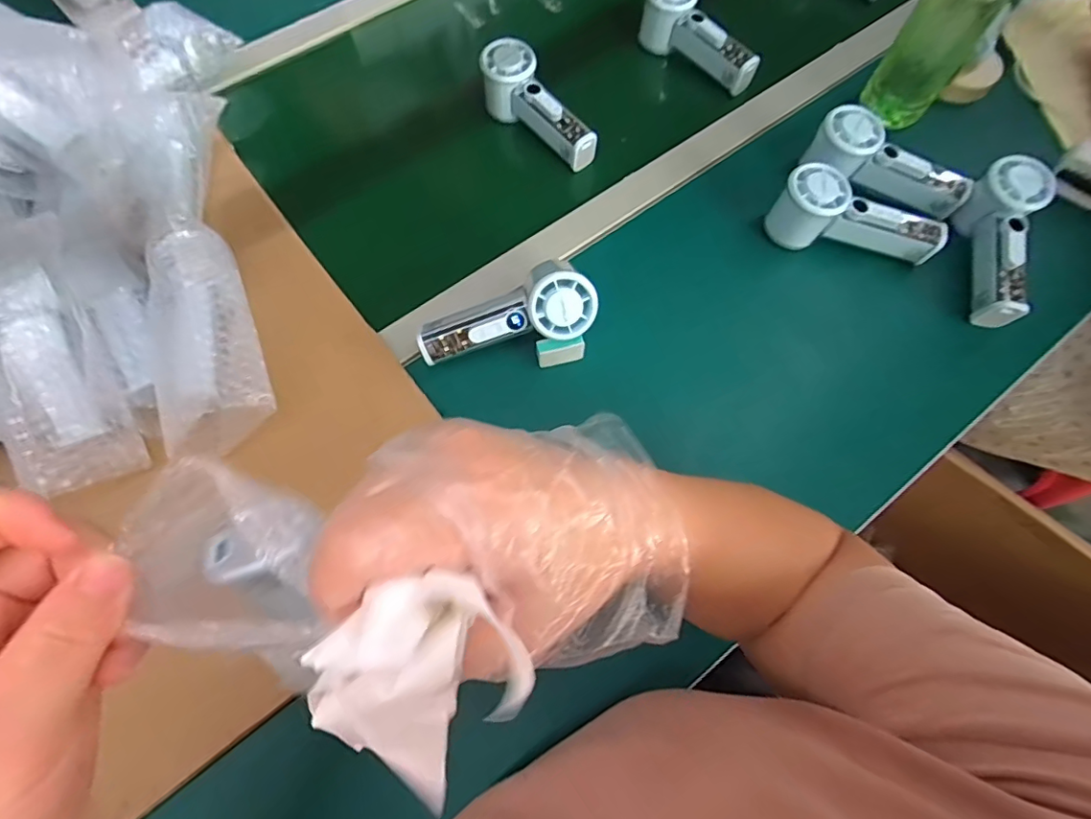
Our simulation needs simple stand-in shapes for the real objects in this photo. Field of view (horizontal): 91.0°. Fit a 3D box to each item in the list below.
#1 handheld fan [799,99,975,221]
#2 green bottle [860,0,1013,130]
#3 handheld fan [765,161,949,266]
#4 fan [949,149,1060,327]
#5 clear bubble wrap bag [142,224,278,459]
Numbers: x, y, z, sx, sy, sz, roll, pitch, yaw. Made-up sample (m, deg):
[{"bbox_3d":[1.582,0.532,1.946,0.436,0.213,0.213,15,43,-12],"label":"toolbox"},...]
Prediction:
[{"bbox_3d":[0.333,-0.234,0.530,0.152,0.063,0.042,27,70,-5],"label":"handheld fan"},{"bbox_3d":[0.389,-0.376,0.508,0.070,0.198,0.062,36,73,13],"label":"green bottle"},{"bbox_3d":[0.292,-0.175,0.503,0.154,0.063,0.047,17,69,7],"label":"handheld fan"},{"bbox_3d":[0.424,-0.153,0.499,0.055,0.050,0.156,10,83,4],"label":"fan"},{"bbox_3d":[-0.282,-0.058,0.441,0.092,0.058,0.180,-22,70,-9],"label":"clear bubble wrap bag"}]

